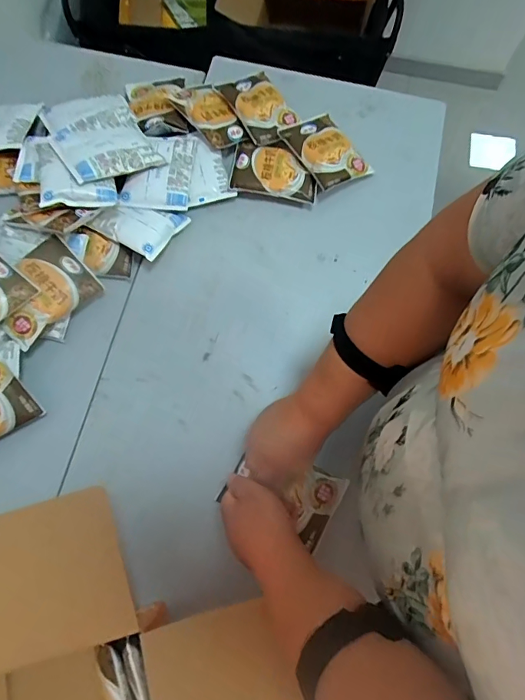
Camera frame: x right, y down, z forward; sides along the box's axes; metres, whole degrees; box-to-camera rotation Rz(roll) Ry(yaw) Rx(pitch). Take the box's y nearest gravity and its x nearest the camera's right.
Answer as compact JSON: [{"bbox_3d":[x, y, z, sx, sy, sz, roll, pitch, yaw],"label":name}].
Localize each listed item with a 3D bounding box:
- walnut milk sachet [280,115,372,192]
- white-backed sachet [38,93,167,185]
[{"bbox_3d":[0.095,-0.311,0.667,0.088,0.023,0.136,-33,77,-11],"label":"walnut milk sachet"},{"bbox_3d":[-0.240,-0.316,0.627,0.126,0.025,0.205,-22,59,-21],"label":"white-backed sachet"}]

